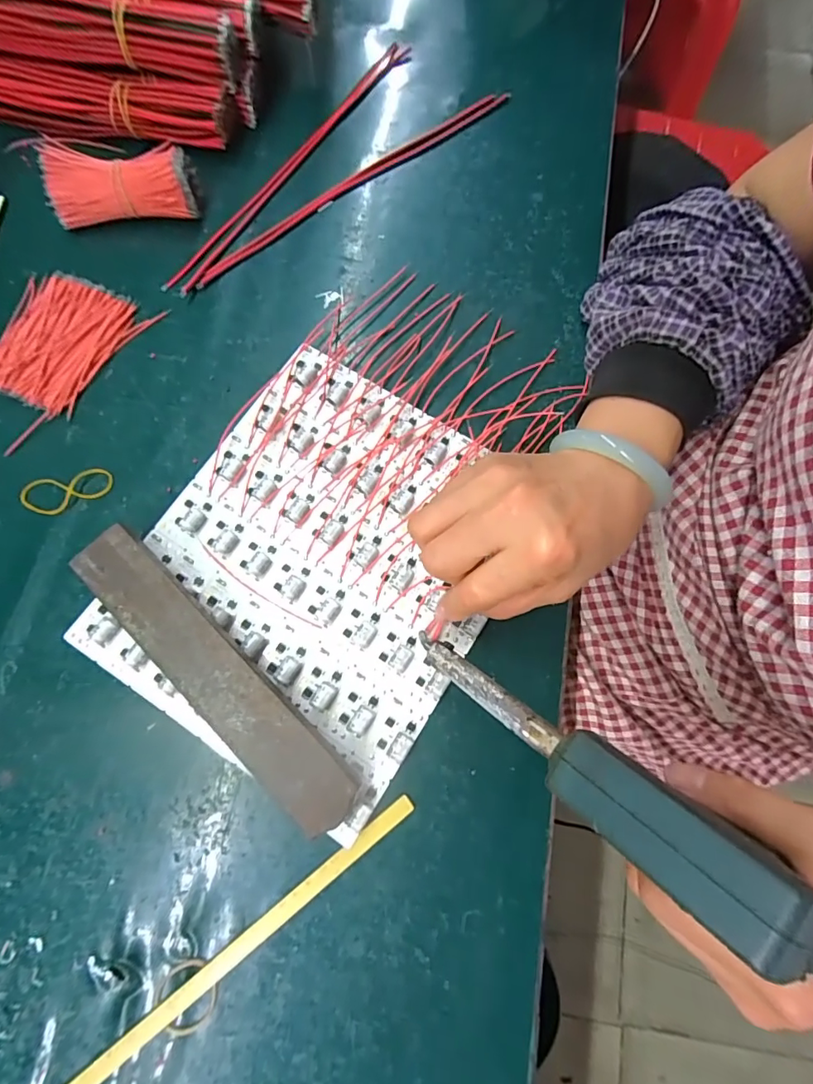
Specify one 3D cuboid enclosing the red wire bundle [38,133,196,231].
[{"bbox_3d":[-0.204,-0.257,0.352,0.101,0.037,0.039,-4,76,-1],"label":"red wire bundle"}]

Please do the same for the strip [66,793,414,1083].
[{"bbox_3d":[-0.122,0.235,0.242,0.312,0.005,0.008,-37,79,-9],"label":"strip"}]

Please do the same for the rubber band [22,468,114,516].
[{"bbox_3d":[-0.217,-0.032,0.311,0.057,0.004,0.025,-13,76,-4],"label":"rubber band"}]

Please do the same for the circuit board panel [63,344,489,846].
[{"bbox_3d":[-0.052,0.009,0.296,0.202,0.013,0.235,32,78,8],"label":"circuit board panel"}]

